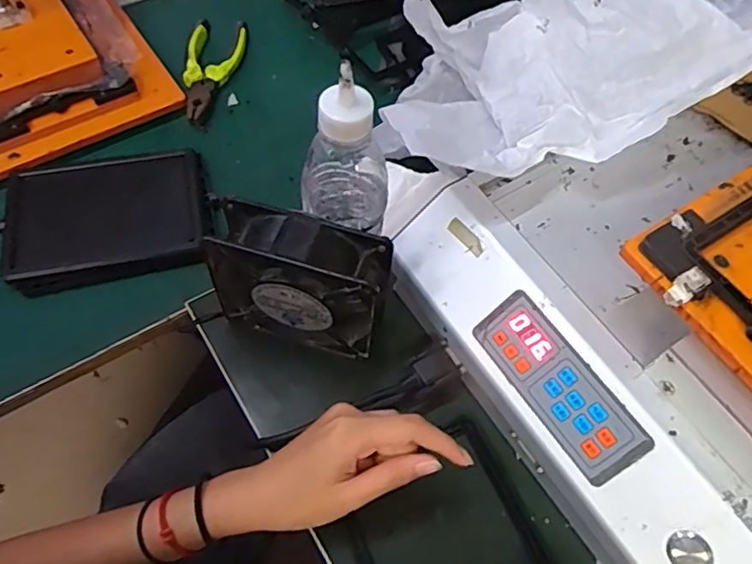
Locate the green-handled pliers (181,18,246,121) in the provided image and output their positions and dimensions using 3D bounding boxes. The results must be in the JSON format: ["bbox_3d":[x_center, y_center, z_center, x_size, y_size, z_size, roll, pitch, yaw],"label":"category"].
[{"bbox_3d":[-0.173,-0.226,0.617,0.054,0.018,0.152,4,60,-1],"label":"green-handled pliers"}]

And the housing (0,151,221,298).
[{"bbox_3d":[-0.237,-0.058,0.523,0.175,0.017,0.122,-12,62,-10],"label":"housing"}]

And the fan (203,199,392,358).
[{"bbox_3d":[-0.054,0.002,0.422,0.122,0.121,0.045,15,60,5],"label":"fan"}]

